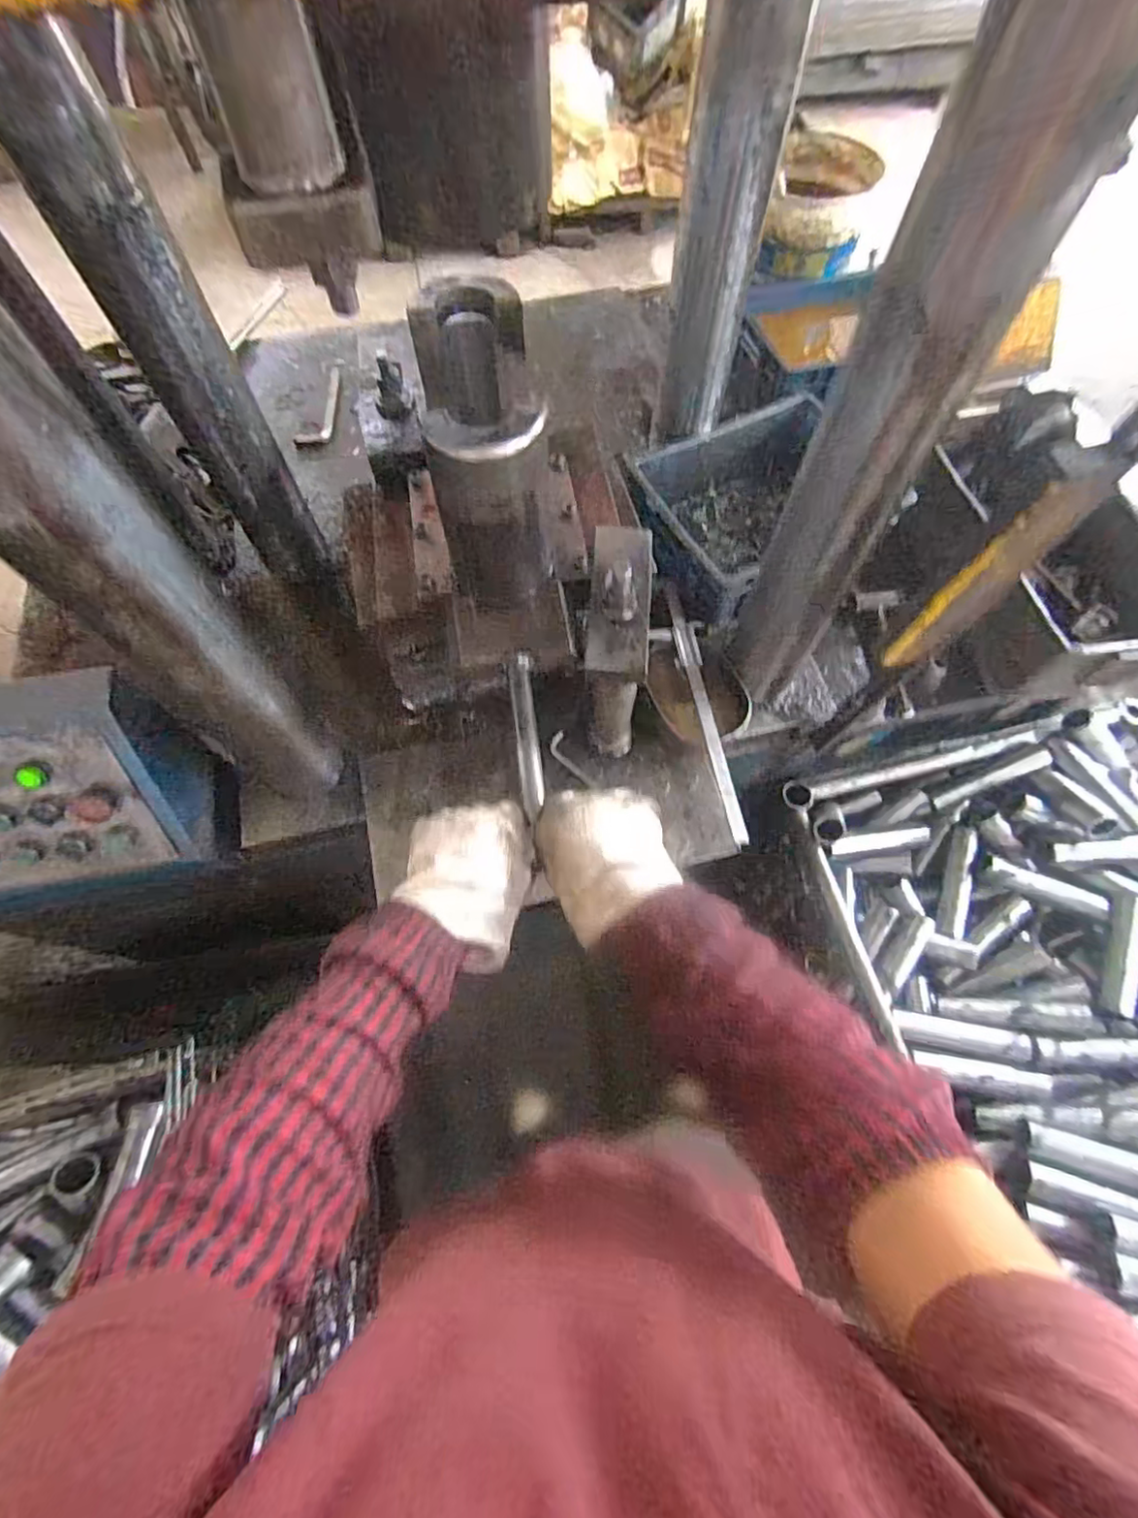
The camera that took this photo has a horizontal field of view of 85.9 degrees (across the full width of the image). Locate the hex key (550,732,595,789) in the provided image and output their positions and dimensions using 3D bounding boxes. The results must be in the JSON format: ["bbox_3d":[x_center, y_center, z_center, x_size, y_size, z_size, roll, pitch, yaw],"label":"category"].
[{"bbox_3d":[0.005,0.003,0.857,0.029,0.010,0.092,-40,99,-16],"label":"hex key"}]

